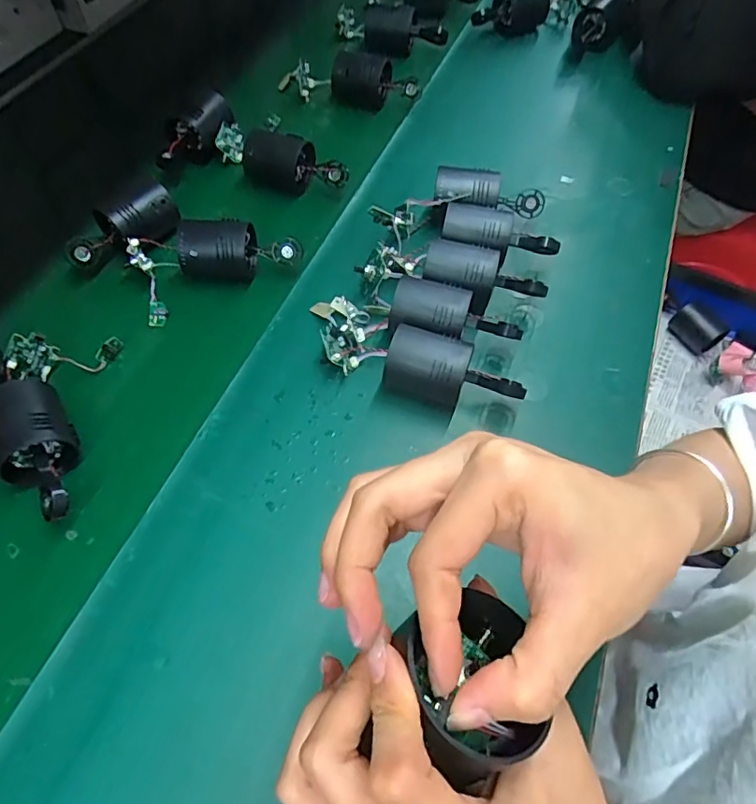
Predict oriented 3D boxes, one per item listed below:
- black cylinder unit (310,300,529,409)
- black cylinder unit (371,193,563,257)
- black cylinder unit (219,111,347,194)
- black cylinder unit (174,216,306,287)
[{"bbox_3d":[0.018,-0.039,0.457,0.209,0.050,0.071,27,61,28],"label":"black cylinder unit"},{"bbox_3d":[0.085,-0.168,0.531,0.178,0.053,0.053,25,61,13],"label":"black cylinder unit"},{"bbox_3d":[-0.116,-0.282,0.607,0.170,0.058,0.054,26,62,14],"label":"black cylinder unit"},{"bbox_3d":[-0.138,-0.146,0.525,0.111,0.060,0.051,-3,59,-3],"label":"black cylinder unit"}]

